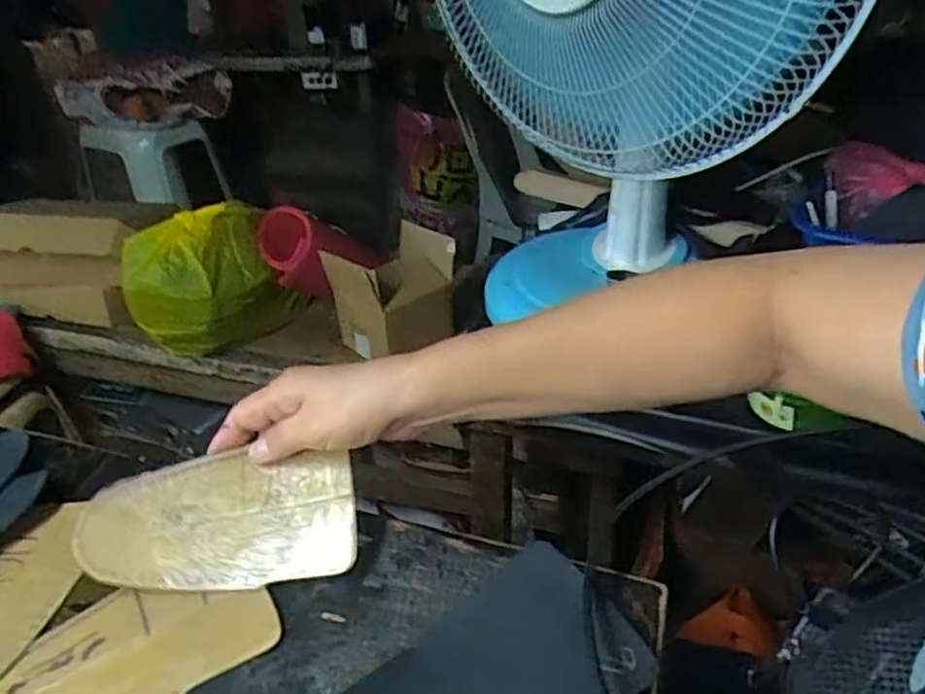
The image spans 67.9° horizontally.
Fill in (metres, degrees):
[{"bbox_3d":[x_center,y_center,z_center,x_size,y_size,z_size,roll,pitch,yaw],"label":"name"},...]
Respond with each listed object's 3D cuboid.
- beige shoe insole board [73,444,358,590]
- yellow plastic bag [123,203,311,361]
[{"bbox_3d":[-0.142,0.101,0.407,0.155,0.011,0.077,0,63,0],"label":"beige shoe insole board"},{"bbox_3d":[-0.376,-0.100,1.058,0.147,0.192,0.229,26,44,38],"label":"yellow plastic bag"}]

